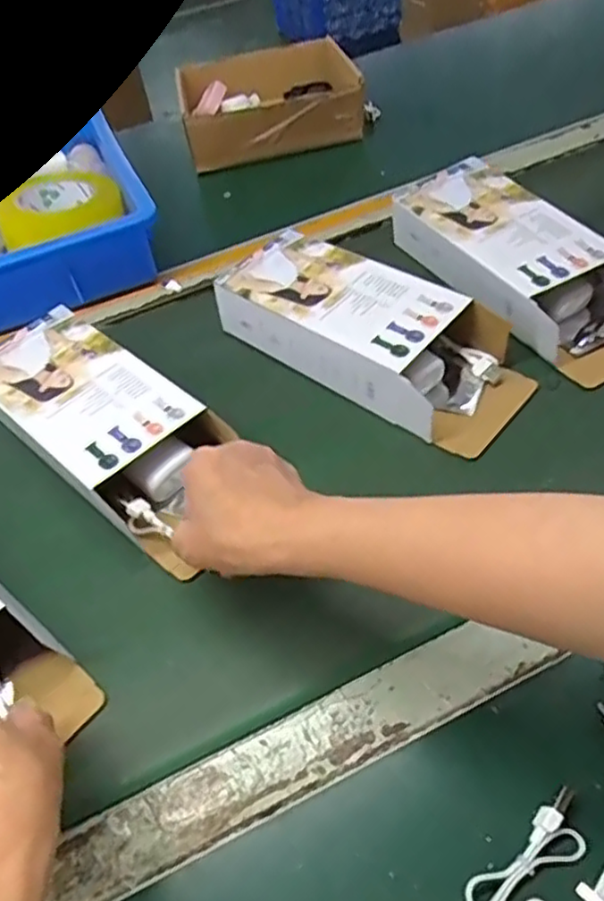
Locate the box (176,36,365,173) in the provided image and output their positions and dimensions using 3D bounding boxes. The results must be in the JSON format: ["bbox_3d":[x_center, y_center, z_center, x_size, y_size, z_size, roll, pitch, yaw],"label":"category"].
[{"bbox_3d":[-0.044,-0.442,0.836,0.215,0.061,0.198,-7,48,-2],"label":"box"}]

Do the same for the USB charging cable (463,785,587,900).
[{"bbox_3d":[0.099,0.190,0.301,0.081,0.014,0.023,-29,52,-20],"label":"USB charging cable"}]

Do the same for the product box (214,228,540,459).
[{"bbox_3d":[0.053,-0.094,0.534,0.257,0.060,0.103,32,58,28],"label":"product box"}]

